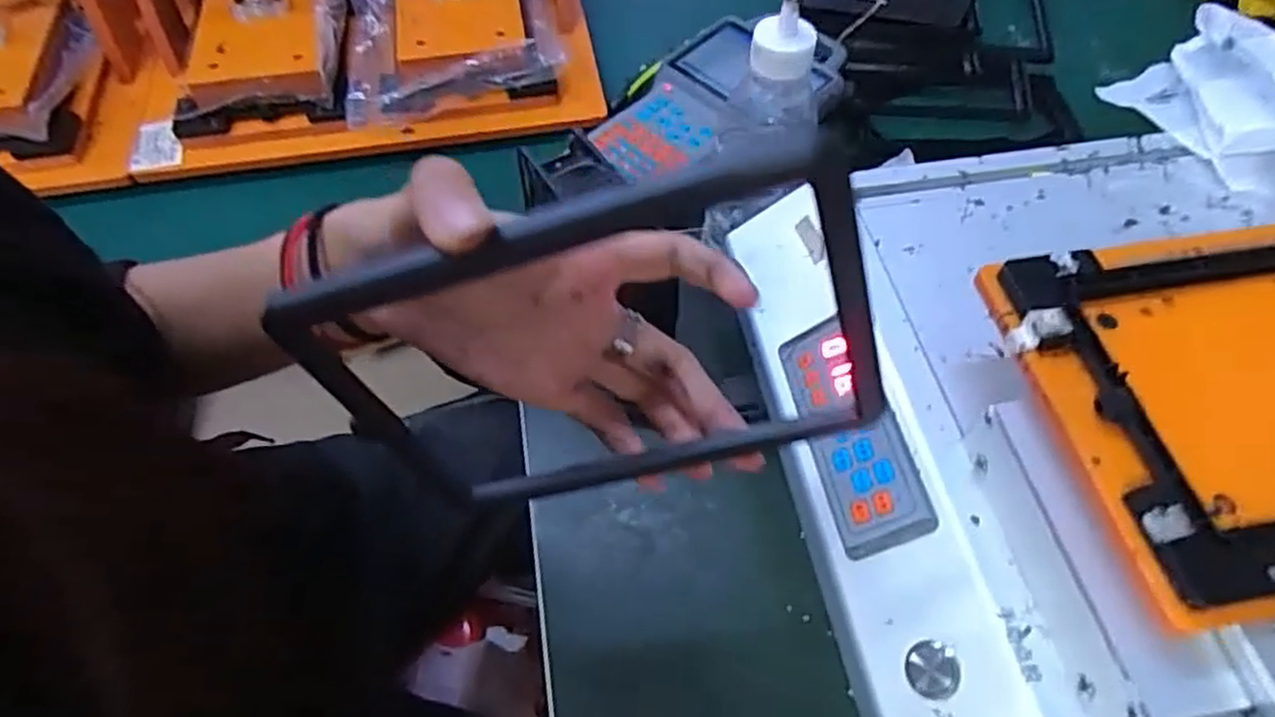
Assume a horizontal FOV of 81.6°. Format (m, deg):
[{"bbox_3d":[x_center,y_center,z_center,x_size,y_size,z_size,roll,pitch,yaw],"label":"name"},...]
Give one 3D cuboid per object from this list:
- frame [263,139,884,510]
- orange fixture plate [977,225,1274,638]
[{"bbox_3d":[-0.011,0.004,0.227,0.166,0.120,0.008,-15,49,15],"label":"frame"},{"bbox_3d":[0.253,0.012,0.281,0.192,0.016,0.150,-7,58,-4],"label":"orange fixture plate"}]

